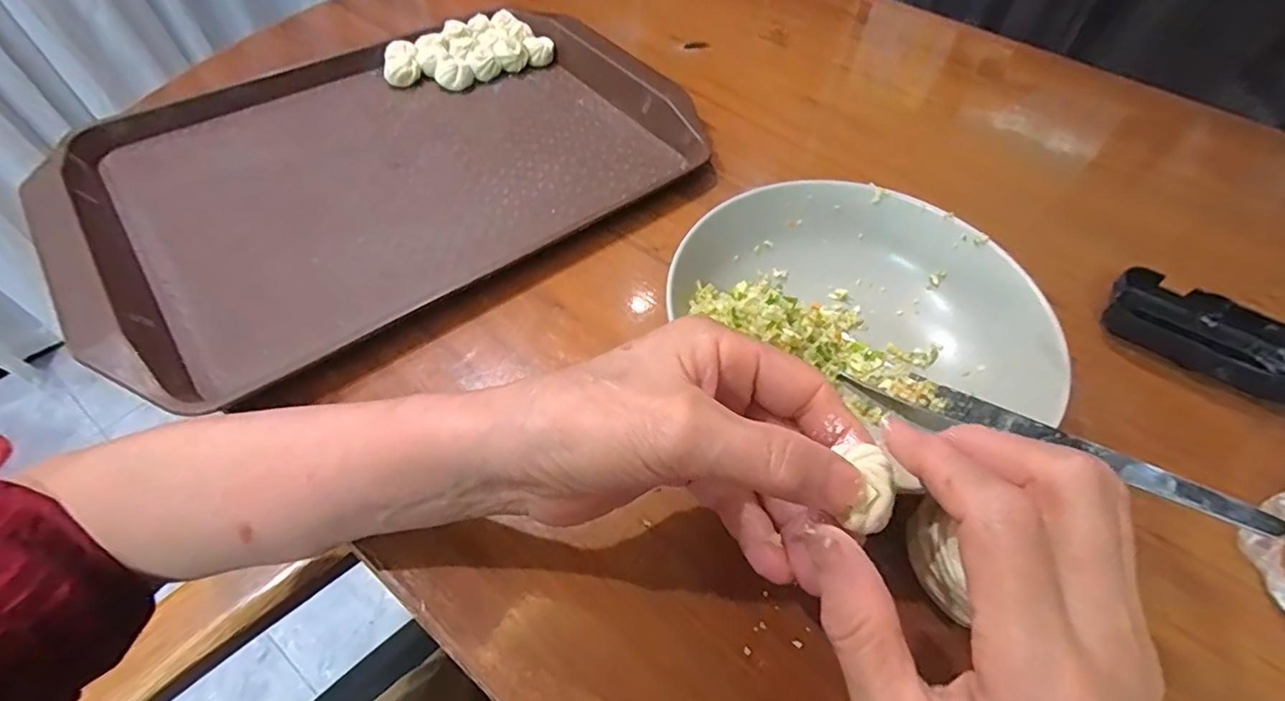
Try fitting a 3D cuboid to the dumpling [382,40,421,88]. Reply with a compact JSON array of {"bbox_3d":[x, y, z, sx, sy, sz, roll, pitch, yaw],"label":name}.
[{"bbox_3d":[-0.209,-0.247,0.490,0.030,0.016,0.043,-13,56,-12],"label":"dumpling"}]

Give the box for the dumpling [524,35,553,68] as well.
[{"bbox_3d":[-0.093,-0.274,0.518,0.024,0.019,0.028,-3,55,-6],"label":"dumpling"}]

